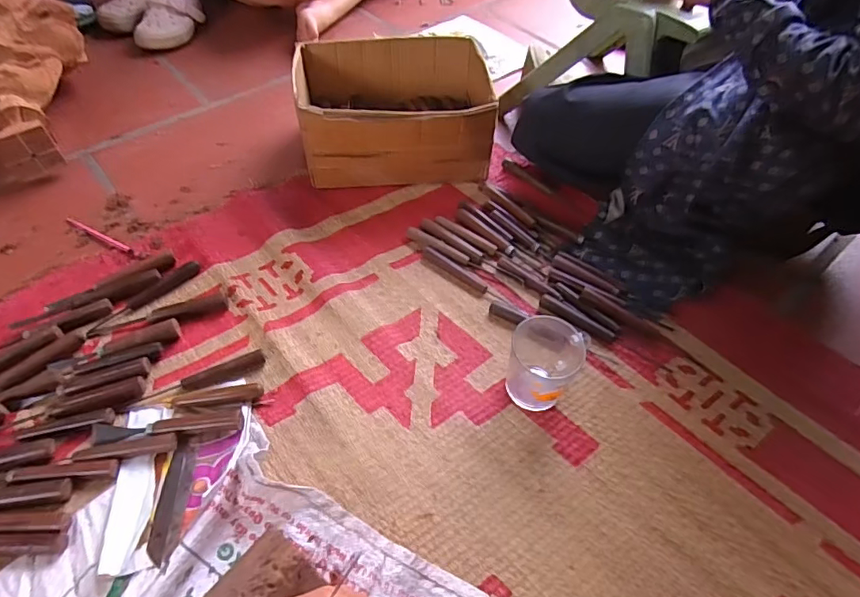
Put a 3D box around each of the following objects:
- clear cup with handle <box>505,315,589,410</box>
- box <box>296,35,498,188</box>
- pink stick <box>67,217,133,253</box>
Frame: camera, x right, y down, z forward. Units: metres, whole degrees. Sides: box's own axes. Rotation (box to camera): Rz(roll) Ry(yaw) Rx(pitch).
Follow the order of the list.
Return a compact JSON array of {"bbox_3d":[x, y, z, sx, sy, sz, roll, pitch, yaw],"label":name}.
[{"bbox_3d":[0.143,0.085,0.652,0.081,0.096,0.090,25,55,14],"label":"clear cup with handle"},{"bbox_3d":[-0.058,-0.335,0.924,0.340,0.157,0.256,-3,53,-7],"label":"box"},{"bbox_3d":[-0.538,-0.103,0.829,0.159,0.009,0.011,26,55,15],"label":"pink stick"}]

